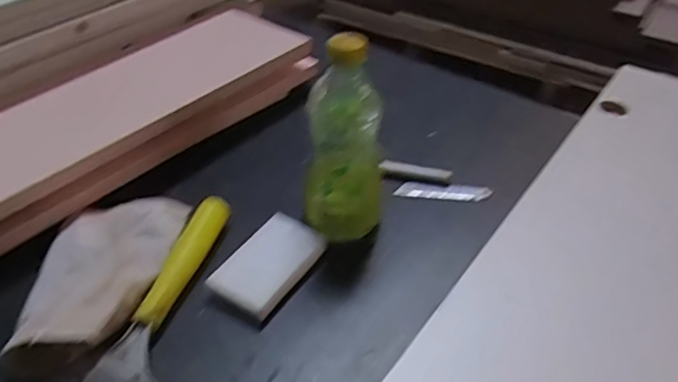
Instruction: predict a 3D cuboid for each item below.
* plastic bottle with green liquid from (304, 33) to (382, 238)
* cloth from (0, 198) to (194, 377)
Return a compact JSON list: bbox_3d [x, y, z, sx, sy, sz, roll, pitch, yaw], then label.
[{"bbox_3d":[0.007,-0.040,0.494,0.068,0.172,0.065,3,40,2],"label":"plastic bottle with green liquid"},{"bbox_3d":[-0.212,0.066,0.478,0.110,0.035,0.190,7,41,7],"label":"cloth"}]

